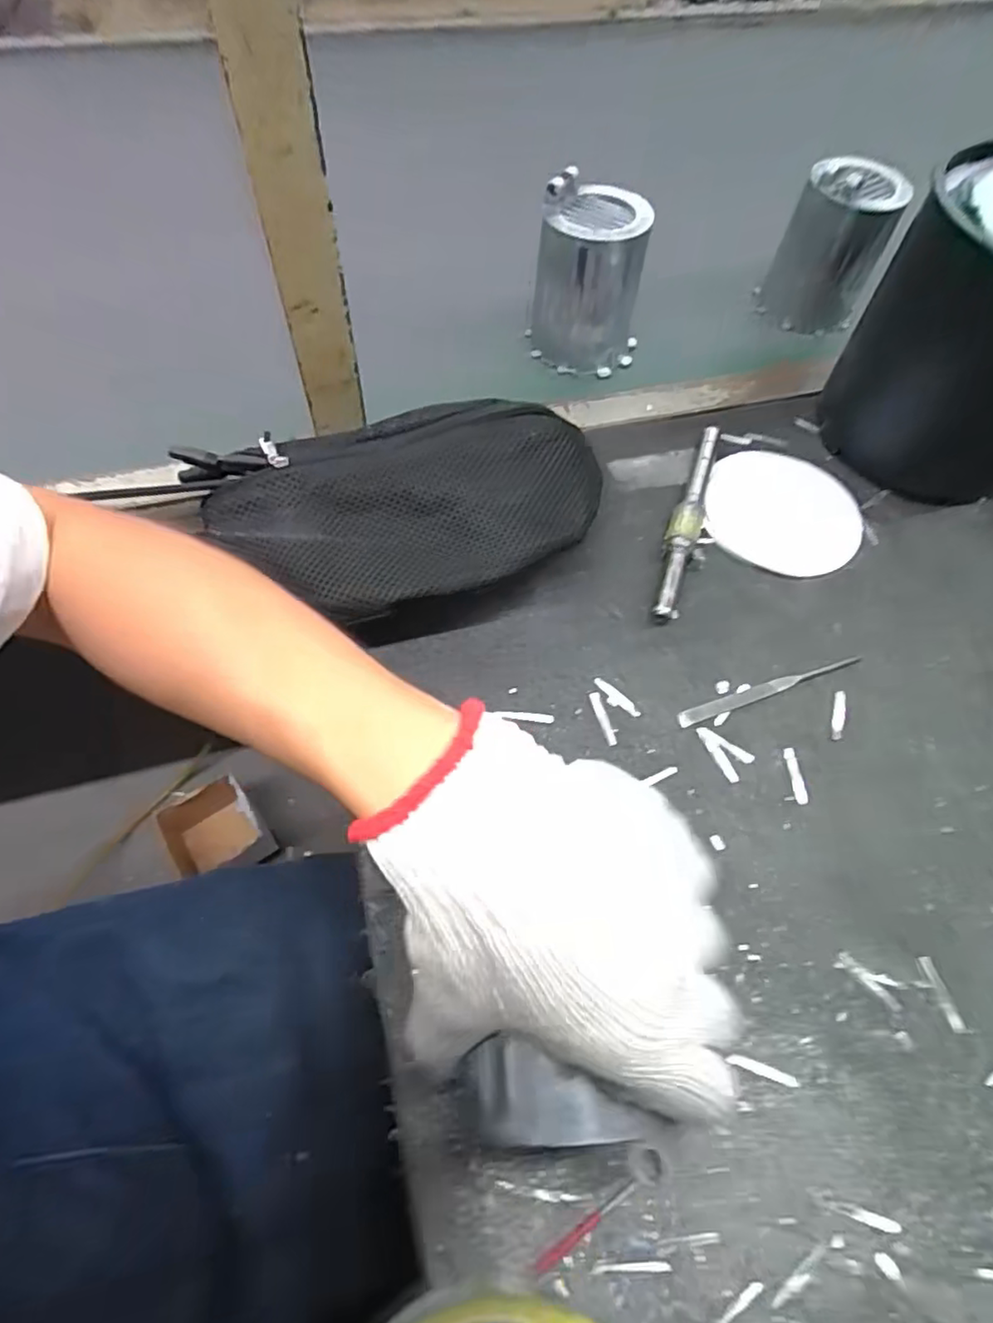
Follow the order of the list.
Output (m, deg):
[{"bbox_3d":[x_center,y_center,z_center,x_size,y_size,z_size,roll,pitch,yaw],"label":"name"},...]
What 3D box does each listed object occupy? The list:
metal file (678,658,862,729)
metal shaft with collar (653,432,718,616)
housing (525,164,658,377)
[{"bbox_3d":[0.180,0.017,0.414,0.137,0.004,0.010,-18,64,-12],"label":"metal file"},{"bbox_3d":[0.143,-0.109,0.471,0.024,0.022,0.186,20,63,7],"label":"metal shaft with collar"},{"bbox_3d":[0.078,-0.329,0.535,0.089,0.112,0.089,2,62,-2],"label":"housing"}]

